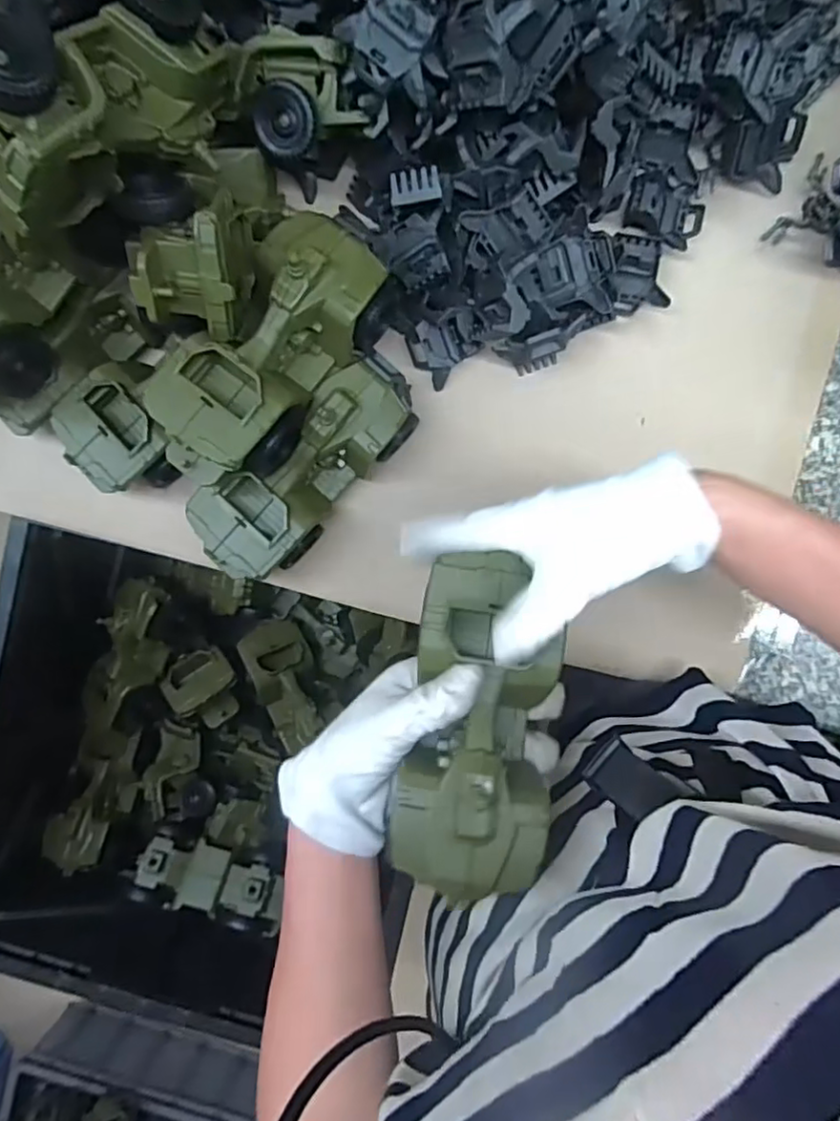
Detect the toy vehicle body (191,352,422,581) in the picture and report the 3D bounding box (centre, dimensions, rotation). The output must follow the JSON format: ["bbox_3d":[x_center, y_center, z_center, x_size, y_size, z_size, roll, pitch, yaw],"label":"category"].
[{"bbox_3d":[-0.079,-0.066,0.478,0.182,0.083,0.073,-40,89,4],"label":"toy vehicle body"}]

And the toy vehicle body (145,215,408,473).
[{"bbox_3d":[-0.100,-0.137,0.419,0.087,0.068,0.182,40,94,1],"label":"toy vehicle body"}]

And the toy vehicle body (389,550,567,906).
[{"bbox_3d":[0.033,0.084,0.347,0.084,0.059,0.174,2,75,3],"label":"toy vehicle body"}]

